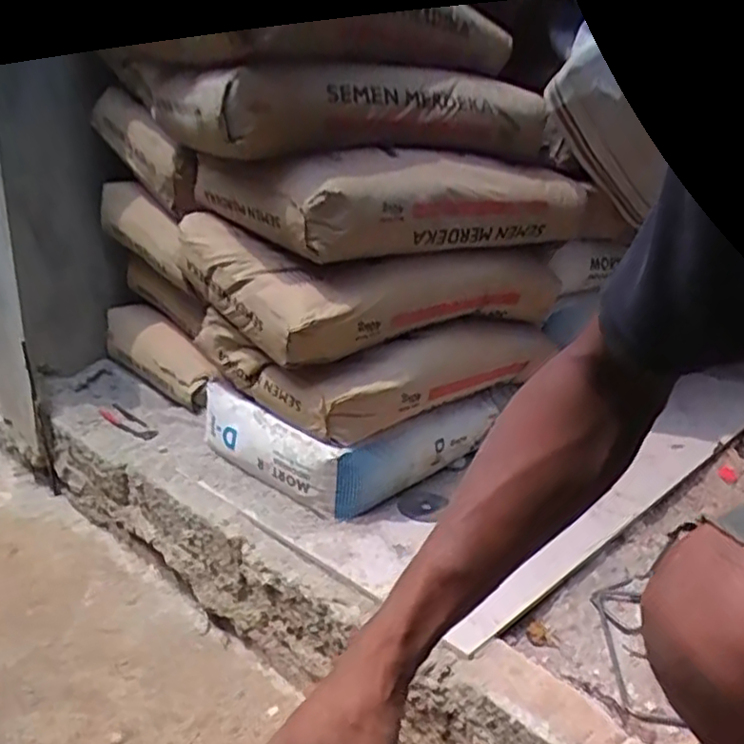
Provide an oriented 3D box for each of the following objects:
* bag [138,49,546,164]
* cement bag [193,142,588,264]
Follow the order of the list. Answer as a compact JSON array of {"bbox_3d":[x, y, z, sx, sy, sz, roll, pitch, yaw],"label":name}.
[{"bbox_3d":[-0.035,-0.422,1.095,0.559,0.133,0.311,-13,22,-32],"label":"bag"},{"bbox_3d":[0.054,-0.292,1.132,0.597,0.143,0.328,-15,25,-42],"label":"cement bag"}]

